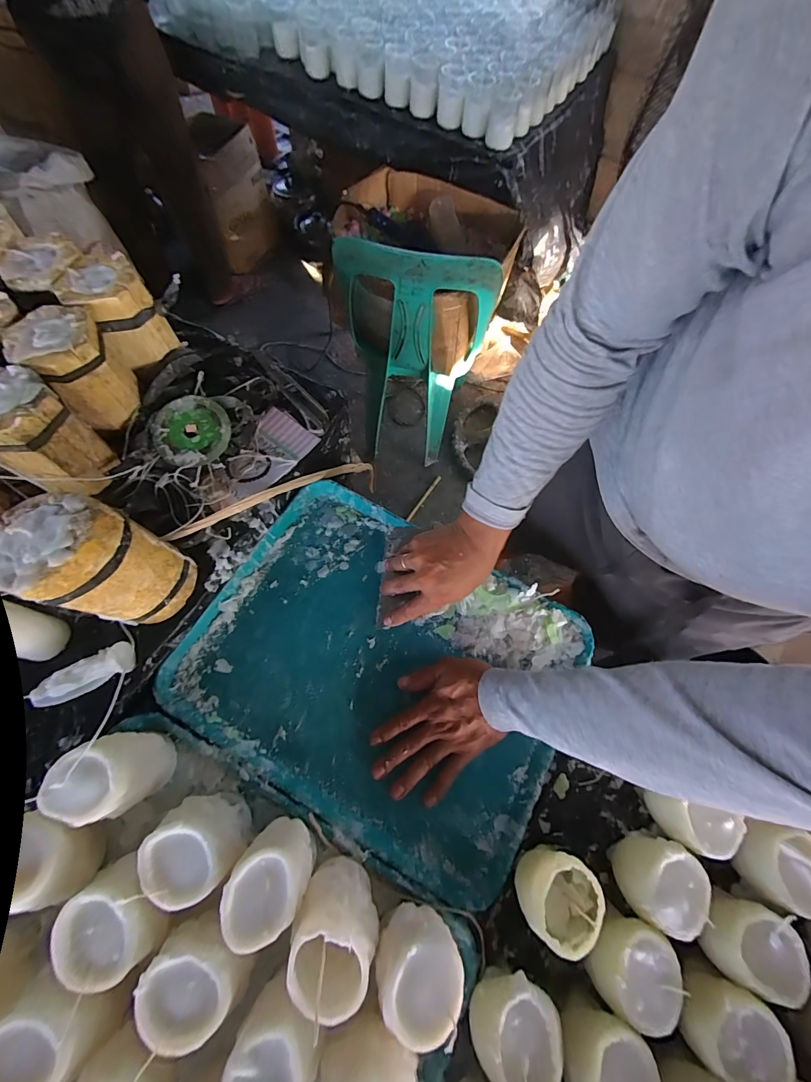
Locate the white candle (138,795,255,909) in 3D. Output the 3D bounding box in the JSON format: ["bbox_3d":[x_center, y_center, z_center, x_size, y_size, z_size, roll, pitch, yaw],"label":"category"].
[{"bbox_3d":[-0.192,0.279,0.372,0.066,0.086,0.079,-37,73,-17],"label":"white candle"}]

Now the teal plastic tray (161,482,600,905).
[{"bbox_3d":[-0.030,0.148,0.493,0.427,0.038,0.341,29,68,9],"label":"teal plastic tray"}]

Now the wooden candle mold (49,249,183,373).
[{"bbox_3d":[-0.361,-0.285,0.504,0.090,0.091,0.091,-40,74,-18],"label":"wooden candle mold"}]

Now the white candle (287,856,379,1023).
[{"bbox_3d":[-0.061,0.347,0.353,0.069,0.101,0.076,-3,67,-5],"label":"white candle"}]

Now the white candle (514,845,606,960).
[{"bbox_3d":[0.145,0.348,0.398,0.069,0.067,0.073,1,67,-3],"label":"white candle"}]

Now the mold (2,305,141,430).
[{"bbox_3d":[-0.386,-0.201,0.478,0.085,0.111,0.085,-27,71,-14],"label":"mold"}]

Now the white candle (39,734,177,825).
[{"bbox_3d":[-0.279,0.226,0.386,0.074,0.093,0.068,-19,69,-11],"label":"white candle"}]

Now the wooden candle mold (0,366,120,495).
[{"bbox_3d":[-0.401,-0.114,0.439,0.094,0.109,0.090,27,68,8],"label":"wooden candle mold"}]

